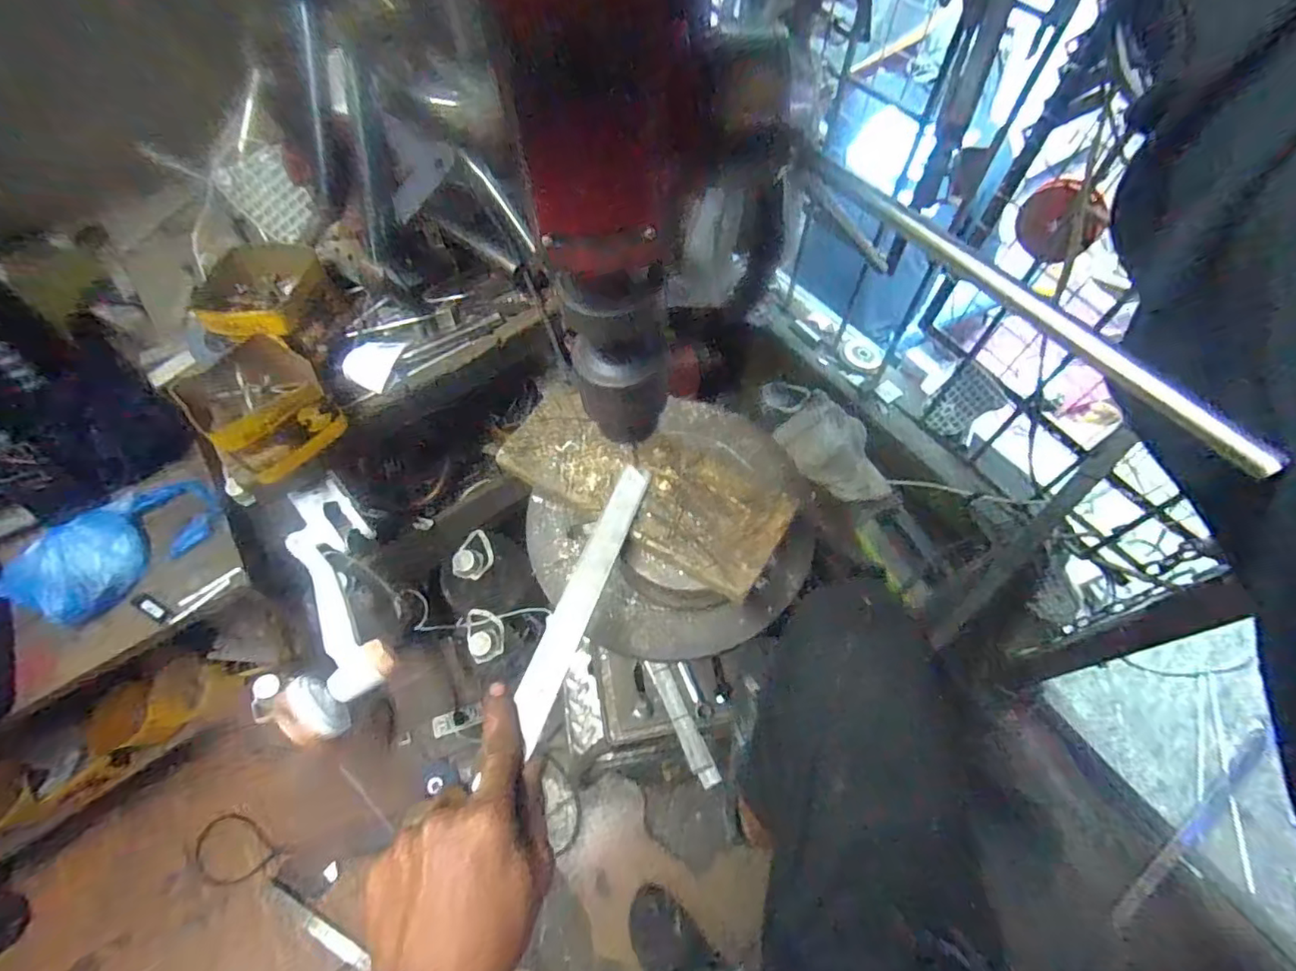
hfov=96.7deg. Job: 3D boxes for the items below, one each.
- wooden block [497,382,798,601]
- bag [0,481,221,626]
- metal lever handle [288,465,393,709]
[{"bbox_3d":[-0.006,-0.006,0.451,0.226,0.017,0.088,30,66,15],"label":"wooden block"},{"bbox_3d":[-0.834,0.096,0.895,0.144,0.084,0.281,38,68,18],"label":"bag"},{"bbox_3d":[-0.379,0.116,0.711,0.092,0.055,0.272,-24,64,-13],"label":"metal lever handle"}]

